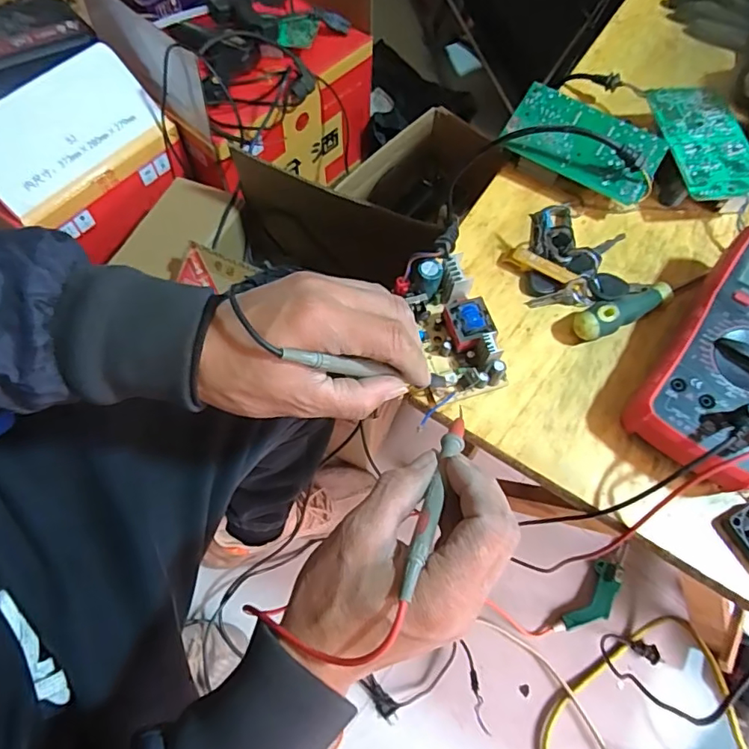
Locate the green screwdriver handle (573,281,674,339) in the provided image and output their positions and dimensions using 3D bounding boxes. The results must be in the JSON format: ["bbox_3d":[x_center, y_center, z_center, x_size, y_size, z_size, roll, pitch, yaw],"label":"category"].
[{"bbox_3d":[0.185,-0.048,0.388,0.085,0.027,0.021,-24,69,-12],"label":"green screwdriver handle"}]

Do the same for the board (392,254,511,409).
[{"bbox_3d":[0.056,-0.033,0.371,0.054,0.035,0.098,-18,78,-8],"label":"board"}]

